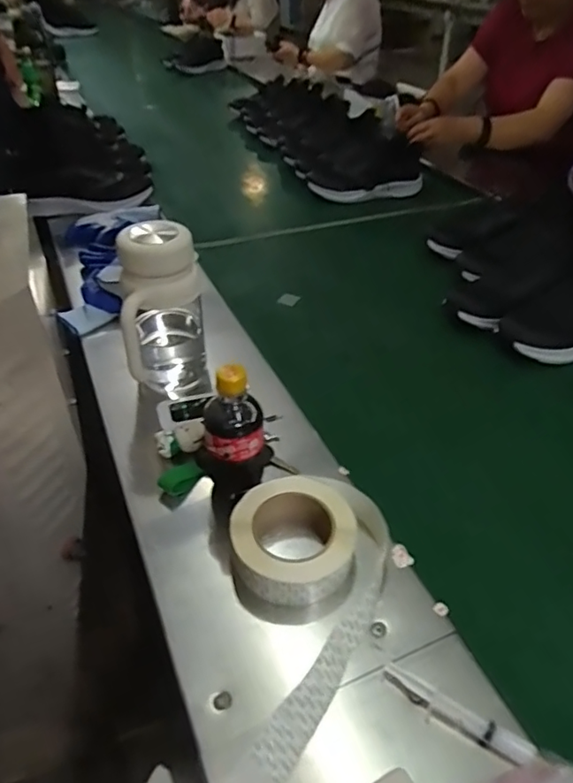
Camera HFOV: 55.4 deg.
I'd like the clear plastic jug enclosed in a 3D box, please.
[{"bbox_3d":[-0.160,-0.103,0.716,0.093,0.220,0.121,-4,40,-6],"label":"clear plastic jug"}]

